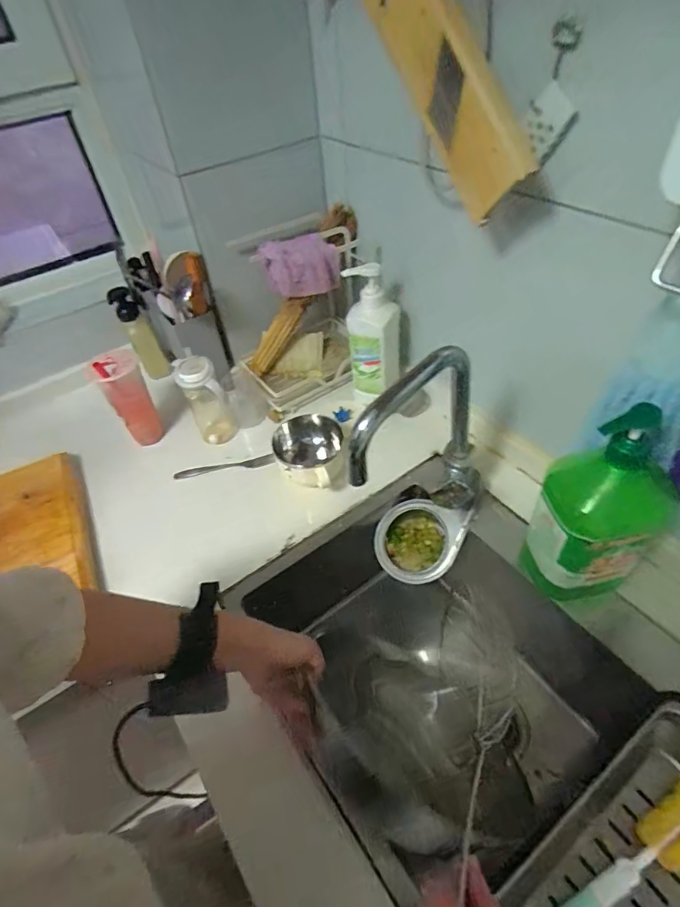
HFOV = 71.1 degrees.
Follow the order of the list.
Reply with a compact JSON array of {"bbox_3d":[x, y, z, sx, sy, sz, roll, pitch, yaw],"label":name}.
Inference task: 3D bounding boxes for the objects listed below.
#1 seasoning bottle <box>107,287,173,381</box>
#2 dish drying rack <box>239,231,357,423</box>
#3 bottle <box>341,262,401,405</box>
[{"bbox_3d":[-0.425,-0.251,1.018,0.057,0.205,0.051,-23,48,-15],"label":"seasoning bottle"},{"bbox_3d":[-0.075,-0.259,0.909,0.234,0.295,0.193,-15,47,-7],"label":"dish drying rack"},{"bbox_3d":[0.061,-0.206,0.841,0.087,0.234,0.062,-2,46,5],"label":"bottle"}]

